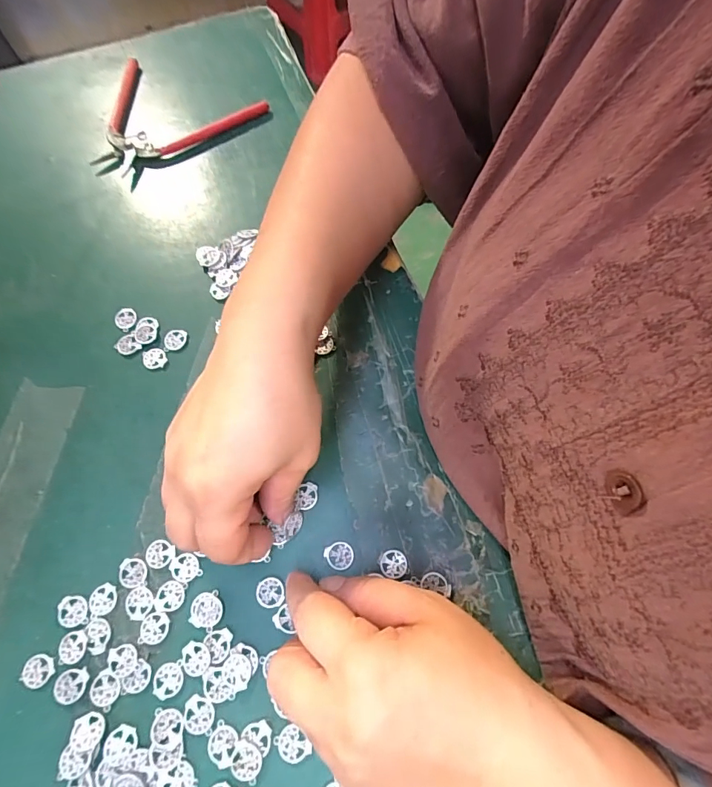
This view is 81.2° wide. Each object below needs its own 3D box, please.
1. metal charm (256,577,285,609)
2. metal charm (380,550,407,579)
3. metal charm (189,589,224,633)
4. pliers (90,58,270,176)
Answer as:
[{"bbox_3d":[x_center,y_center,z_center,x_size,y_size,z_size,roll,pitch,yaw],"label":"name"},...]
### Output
[{"bbox_3d":[-0.047,0.108,0.225,0.014,0.004,0.014,-7,69,-1],"label":"metal charm"},{"bbox_3d":[0.021,0.094,0.229,0.014,0.004,0.014,-1,69,2],"label":"metal charm"},{"bbox_3d":[-0.080,0.116,0.222,0.017,0.004,0.019,0,69,2],"label":"metal charm"},{"bbox_3d":[-0.166,-0.260,0.371,0.153,0.011,0.119,-23,70,-7],"label":"pliers"}]

